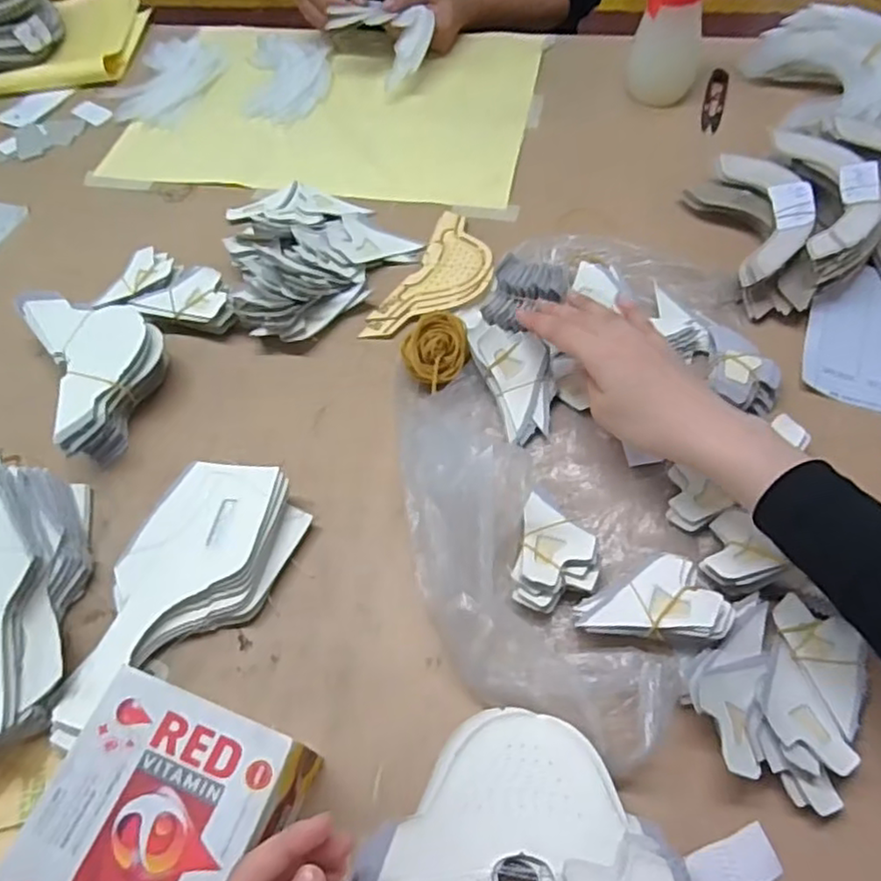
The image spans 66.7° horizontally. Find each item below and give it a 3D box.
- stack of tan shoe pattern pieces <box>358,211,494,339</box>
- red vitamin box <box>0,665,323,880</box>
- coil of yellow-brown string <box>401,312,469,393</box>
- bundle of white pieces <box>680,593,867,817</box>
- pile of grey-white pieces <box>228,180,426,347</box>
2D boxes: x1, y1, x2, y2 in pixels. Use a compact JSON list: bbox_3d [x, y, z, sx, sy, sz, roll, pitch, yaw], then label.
[{"bbox_3d":[0.003,-0.140,0.576,0.080,0.017,0.154,22,63,17],"label":"stack of tan shoe pattern pieces"},{"bbox_3d":[-0.147,0.215,0.339,0.108,0.068,0.156,16,62,14],"label":"red vitamin box"},{"bbox_3d":[-0.004,-0.067,0.513,0.050,0.043,0.040,-41,64,-18],"label":"coil of yellow-brown string"},{"bbox_3d":[0.189,0.136,0.378,0.089,0.026,0.110,22,63,17],"label":"bundle of white pieces"},{"bbox_3d":[-0.107,-0.180,0.598,0.160,0.039,0.191,-15,59,-4],"label":"pile of grey-white pieces"}]

